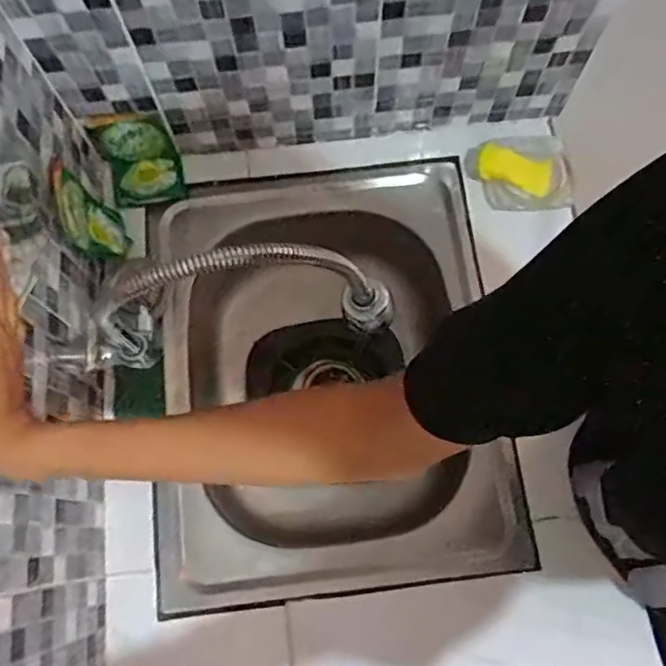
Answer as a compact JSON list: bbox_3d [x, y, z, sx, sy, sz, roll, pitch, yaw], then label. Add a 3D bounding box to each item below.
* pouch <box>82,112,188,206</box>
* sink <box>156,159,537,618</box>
[{"bbox_3d":[-0.238,-0.207,0.764,0.092,0.104,0.061,-7,73,-1],"label":"pouch"},{"bbox_3d":[-0.005,0.058,0.795,0.389,0.175,0.496,-6,73,-1],"label":"sink"}]

